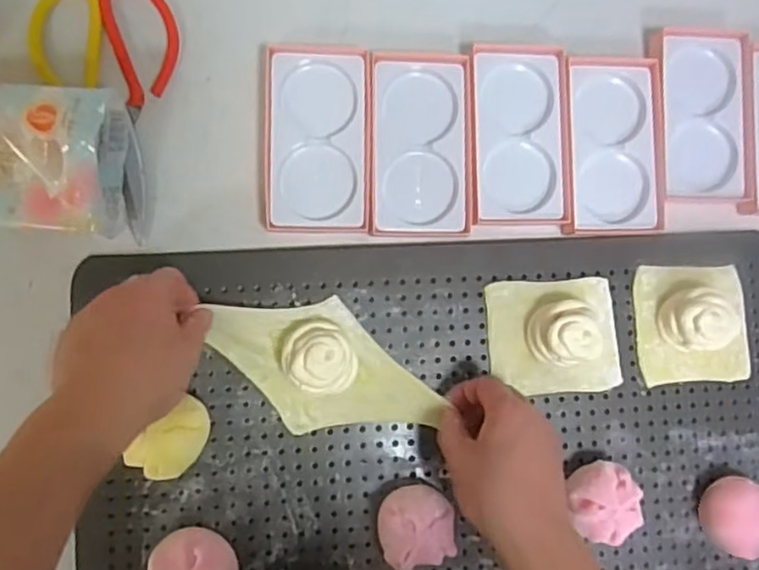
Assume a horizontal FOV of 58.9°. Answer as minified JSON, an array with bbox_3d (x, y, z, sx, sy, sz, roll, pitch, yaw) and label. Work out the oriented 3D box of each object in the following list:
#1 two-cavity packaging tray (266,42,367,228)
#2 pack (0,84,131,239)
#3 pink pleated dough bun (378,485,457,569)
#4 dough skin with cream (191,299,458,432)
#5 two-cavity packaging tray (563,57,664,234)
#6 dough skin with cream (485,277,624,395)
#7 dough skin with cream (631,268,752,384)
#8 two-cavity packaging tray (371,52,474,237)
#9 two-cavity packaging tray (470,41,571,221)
[{"bbox_3d":[-0.051,-0.118,0.550,0.082,0.024,0.149,0,86,-8],"label":"two-cavity packaging tray"},{"bbox_3d":[-0.260,-0.094,0.503,0.127,0.056,0.105,3,86,-8],"label":"pack"},{"bbox_3d":[0.028,0.183,0.522,0.056,0.045,0.058,0,86,-8],"label":"pink pleated dough bun"},{"bbox_3d":[-0.044,0.066,0.520,0.170,0.043,0.093,45,82,-3],"label":"dough skin with cream"},{"bbox_3d":[0.200,-0.120,0.579,0.083,0.024,0.152,1,86,-8],"label":"two-cavity packaging tray"},{"bbox_3d":[0.150,0.042,0.547,0.111,0.047,0.093,-3,87,-8],"label":"dough skin with cream"},{"bbox_3d":[0.274,0.033,0.565,0.101,0.042,0.100,-3,87,-8],"label":"dough skin with cream"},{"bbox_3d":[0.034,-0.115,0.557,0.081,0.021,0.147,0,86,-8],"label":"two-cavity packaging tray"},{"bbox_3d":[0.117,-0.125,0.568,0.084,0.024,0.146,-1,87,-8],"label":"two-cavity packaging tray"}]

